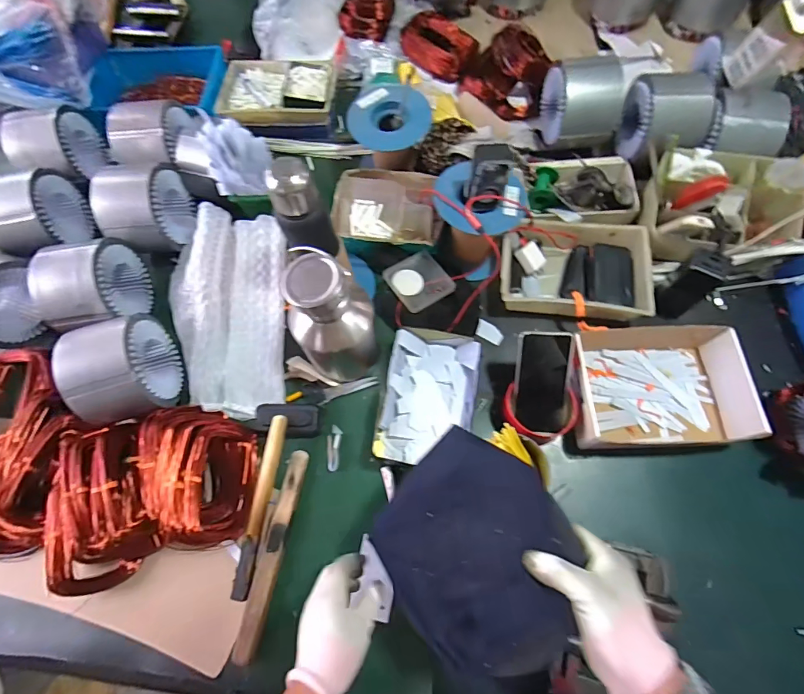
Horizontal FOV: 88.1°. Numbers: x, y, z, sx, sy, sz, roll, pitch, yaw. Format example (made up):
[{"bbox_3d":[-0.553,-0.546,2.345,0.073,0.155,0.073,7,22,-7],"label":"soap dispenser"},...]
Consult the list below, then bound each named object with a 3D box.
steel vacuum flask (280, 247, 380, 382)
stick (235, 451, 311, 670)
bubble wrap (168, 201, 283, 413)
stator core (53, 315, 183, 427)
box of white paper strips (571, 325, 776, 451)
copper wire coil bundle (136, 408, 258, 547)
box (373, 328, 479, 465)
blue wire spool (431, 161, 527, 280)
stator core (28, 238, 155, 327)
[{"bbox_3d":[-0.095,-0.041,0.612,0.125,0.227,0.113,7,70,6],"label":"steel vacuum flask"},{"bbox_3d":[-0.185,0.292,0.607,0.034,0.035,0.273,7,70,6],"label":"stick"},{"bbox_3d":[-0.314,-0.064,0.716,0.223,0.080,0.347,-2,83,9],"label":"bubble wrap"},{"bbox_3d":[-0.434,0.034,0.649,0.112,0.138,0.149,-16,69,-2],"label":"stator core"},{"bbox_3d":[0.390,0.057,0.651,0.248,0.074,0.188,-3,69,3],"label":"box of white paper strips"},{"bbox_3d":[-0.306,0.188,0.620,0.157,0.083,0.190,0,69,4],"label":"copper wire coil bundle"},{"bbox_3d":[0.044,0.077,0.664,0.142,0.060,0.222,11,70,7],"label":"box"},{"bbox_3d":[0.130,-0.225,0.734,0.147,0.151,0.134,-1,69,3],"label":"blue wire spool"},{"bbox_3d":[-0.528,-0.099,0.708,0.132,0.126,0.151,-13,69,-2],"label":"stator core"}]

